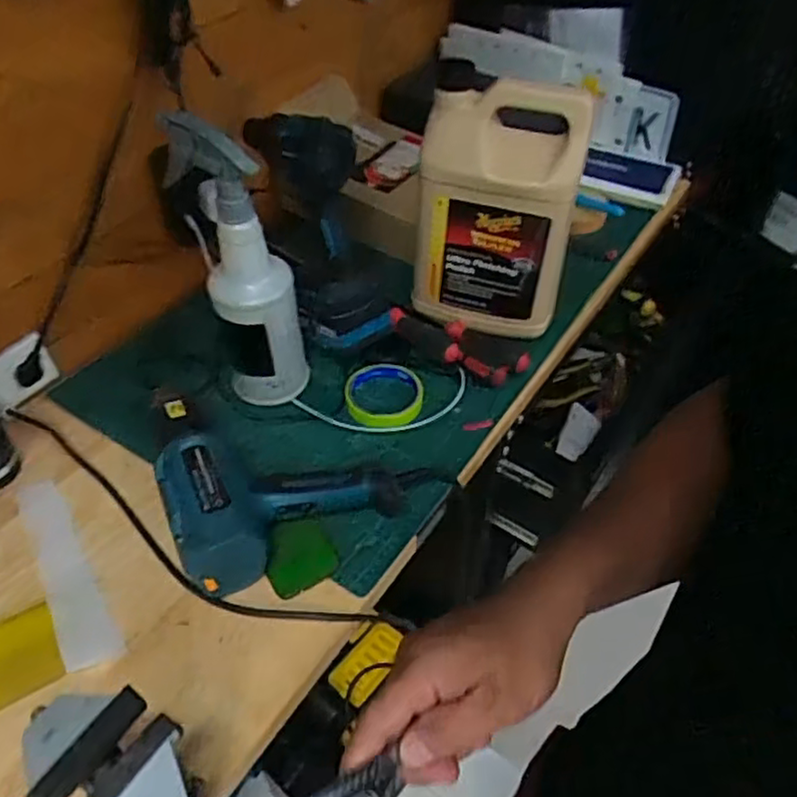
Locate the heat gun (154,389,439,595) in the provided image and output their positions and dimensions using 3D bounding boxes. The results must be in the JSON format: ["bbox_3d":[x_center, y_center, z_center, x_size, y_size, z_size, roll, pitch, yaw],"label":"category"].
[{"bbox_3d":[-0.115,0.051,0.684,0.248,0.068,0.214,-21,50,-20],"label":"heat gun"}]

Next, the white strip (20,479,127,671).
[{"bbox_3d":[-0.306,0.153,0.631,0.044,0.009,0.207,-16,49,-30],"label":"white strip"}]

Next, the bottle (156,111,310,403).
[{"bbox_3d":[-0.152,-0.122,0.680,0.101,0.292,0.072,-10,47,-10],"label":"bottle"}]

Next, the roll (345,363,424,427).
[{"bbox_3d":[-0.015,-0.006,0.778,0.085,0.019,0.088,1,46,-1],"label":"roll"}]

